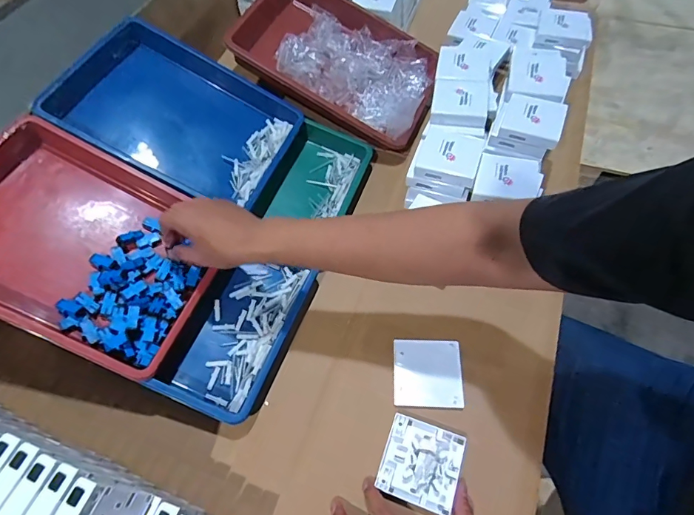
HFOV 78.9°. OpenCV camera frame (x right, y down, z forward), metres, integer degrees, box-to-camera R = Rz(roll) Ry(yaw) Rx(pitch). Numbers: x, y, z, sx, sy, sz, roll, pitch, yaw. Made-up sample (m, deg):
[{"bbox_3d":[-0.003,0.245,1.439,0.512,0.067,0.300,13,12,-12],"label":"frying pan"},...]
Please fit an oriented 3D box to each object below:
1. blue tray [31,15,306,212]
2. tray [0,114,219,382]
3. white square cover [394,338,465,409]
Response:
[{"bbox_3d":[-0.259,-0.219,0.657,0.323,0.062,0.240,27,65,-9],"label":"blue tray"},{"bbox_3d":[-0.341,-0.016,0.544,0.321,0.063,0.238,28,60,-7],"label":"tray"},{"bbox_3d":[0.105,0.147,0.547,0.086,0.011,0.088,1,58,3],"label":"white square cover"}]

